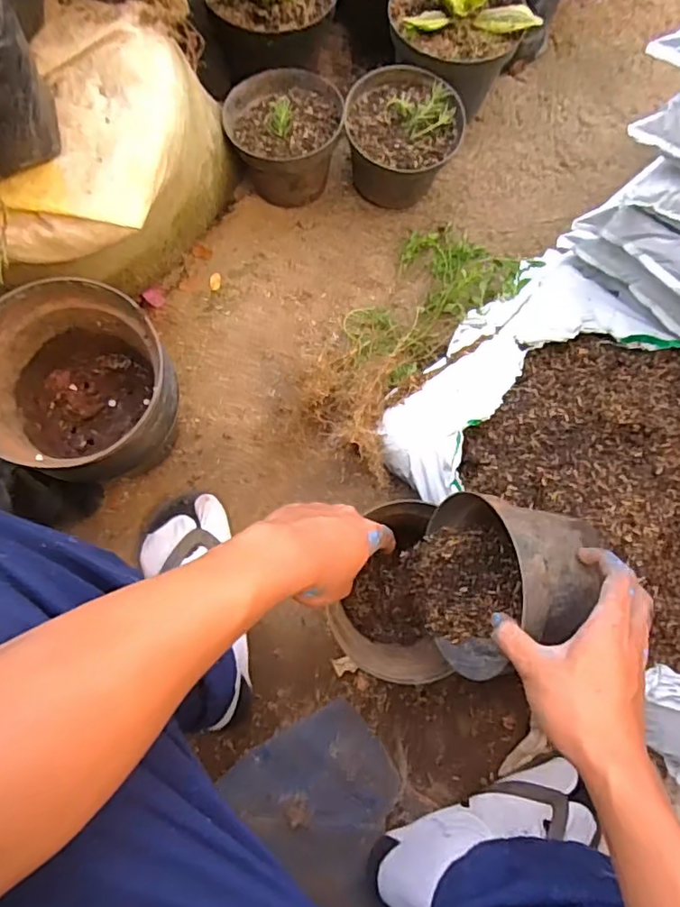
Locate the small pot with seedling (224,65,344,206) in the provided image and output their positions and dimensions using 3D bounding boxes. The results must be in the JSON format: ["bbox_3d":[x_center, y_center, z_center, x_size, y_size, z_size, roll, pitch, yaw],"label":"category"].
[{"bbox_3d":[-0.071,-0.408,0.788,0.140,0.104,0.144,0,74,-2],"label":"small pot with seedling"}]

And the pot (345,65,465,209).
[{"bbox_3d":[0.080,-0.400,0.777,0.141,0.123,0.153,0,74,-2],"label":"pot"}]

